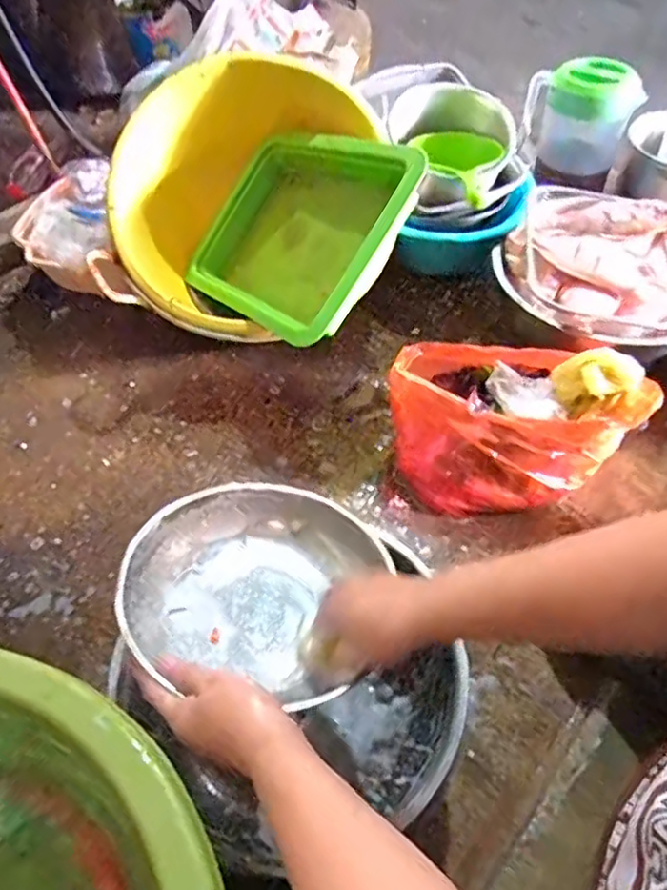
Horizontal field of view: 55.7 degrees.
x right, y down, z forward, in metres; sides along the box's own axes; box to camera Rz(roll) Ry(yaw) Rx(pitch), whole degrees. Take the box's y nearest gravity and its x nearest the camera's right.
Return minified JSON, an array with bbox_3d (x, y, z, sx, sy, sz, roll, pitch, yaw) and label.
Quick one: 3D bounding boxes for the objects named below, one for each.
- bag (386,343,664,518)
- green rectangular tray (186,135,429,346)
[{"bbox_3d":[0.233,-0.044,0.843,0.291,0.192,0.211,-4,53,-2],"label":"bag"},{"bbox_3d":[-0.060,-0.320,0.953,0.412,0.080,0.281,37,102,45],"label":"green rectangular tray"}]

